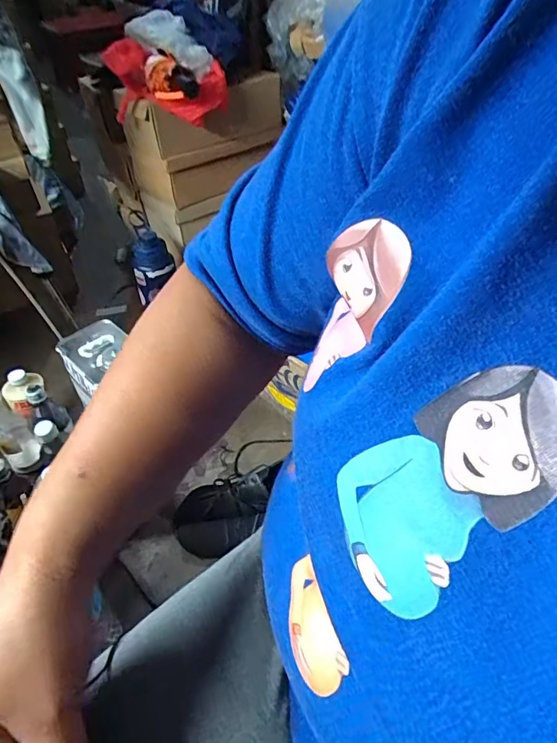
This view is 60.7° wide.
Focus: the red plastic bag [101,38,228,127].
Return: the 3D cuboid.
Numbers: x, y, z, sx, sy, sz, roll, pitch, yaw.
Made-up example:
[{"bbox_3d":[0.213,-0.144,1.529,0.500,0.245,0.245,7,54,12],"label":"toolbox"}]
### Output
[{"bbox_3d":[-0.219,-0.570,0.935,0.218,0.111,0.194,-11,45,-12],"label":"red plastic bag"}]

